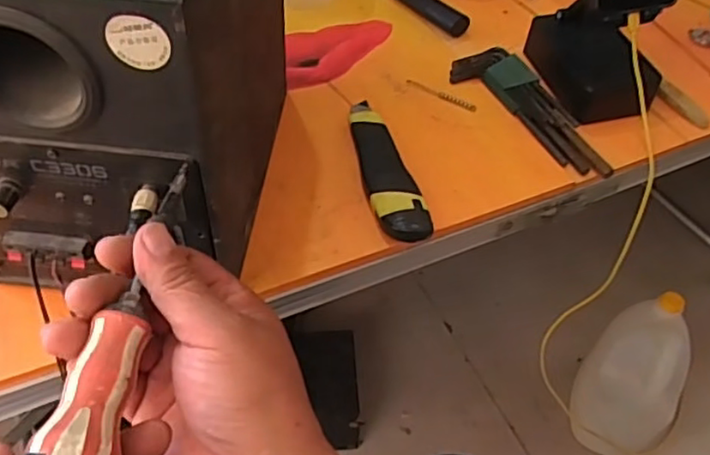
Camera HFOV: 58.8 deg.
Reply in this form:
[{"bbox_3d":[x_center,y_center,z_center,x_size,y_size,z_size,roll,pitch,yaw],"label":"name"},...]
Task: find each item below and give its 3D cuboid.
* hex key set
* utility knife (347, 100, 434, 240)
[{"bbox_3d":[0.157,-0.106,0.559,0.051,0.020,0.174,-24,56,-21],"label":"hex key set"},{"bbox_3d":[0.022,-0.051,0.509,0.038,0.020,0.155,-9,52,-10],"label":"utility knife"}]

